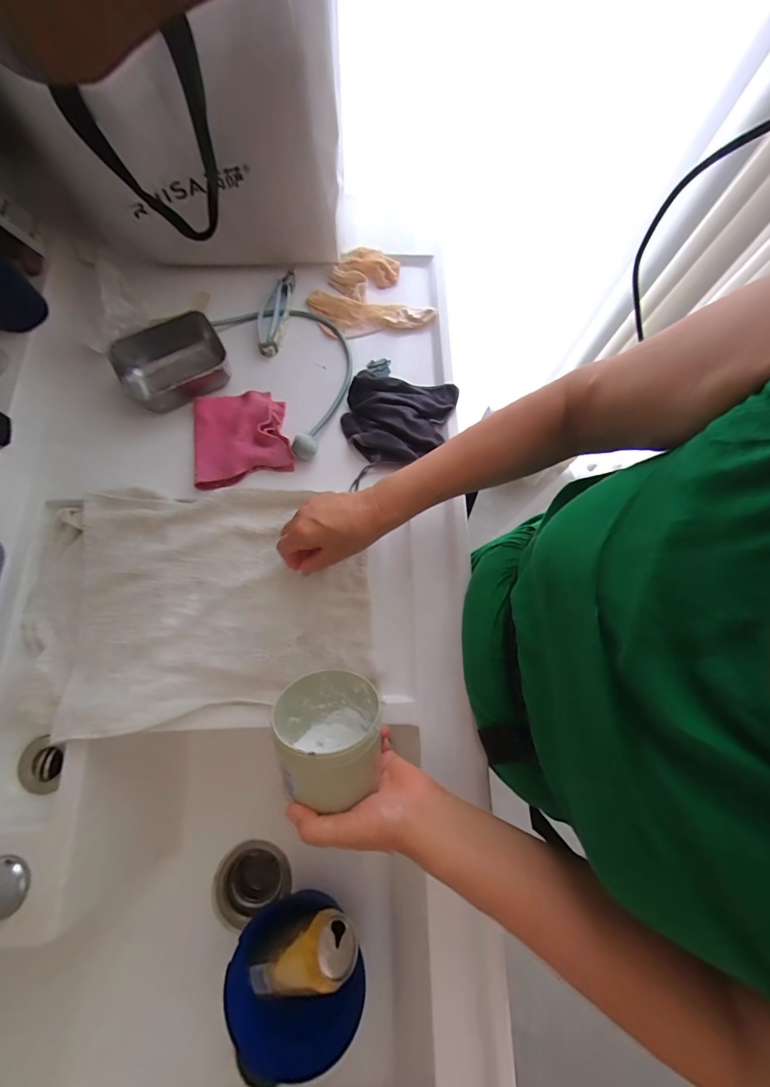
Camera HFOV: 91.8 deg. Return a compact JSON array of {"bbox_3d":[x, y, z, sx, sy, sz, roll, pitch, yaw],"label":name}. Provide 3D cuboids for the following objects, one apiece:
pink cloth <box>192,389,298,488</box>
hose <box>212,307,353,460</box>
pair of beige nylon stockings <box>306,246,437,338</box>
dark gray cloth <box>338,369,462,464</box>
[{"bbox_3d":[-0.189,-0.143,0.488,0.120,0.021,0.125,-13,76,-5],"label":"pink cloth"},{"bbox_3d":[-0.112,-0.250,0.512,0.153,0.027,0.262,-32,78,-9],"label":"hose"},{"bbox_3d":[-0.033,-0.373,0.558,0.155,0.020,0.156,0,75,-1],"label":"pair of beige nylon stockings"},{"bbox_3d":[0.021,-0.165,0.499,0.147,0.037,0.122,0,75,-1],"label":"dark gray cloth"}]

